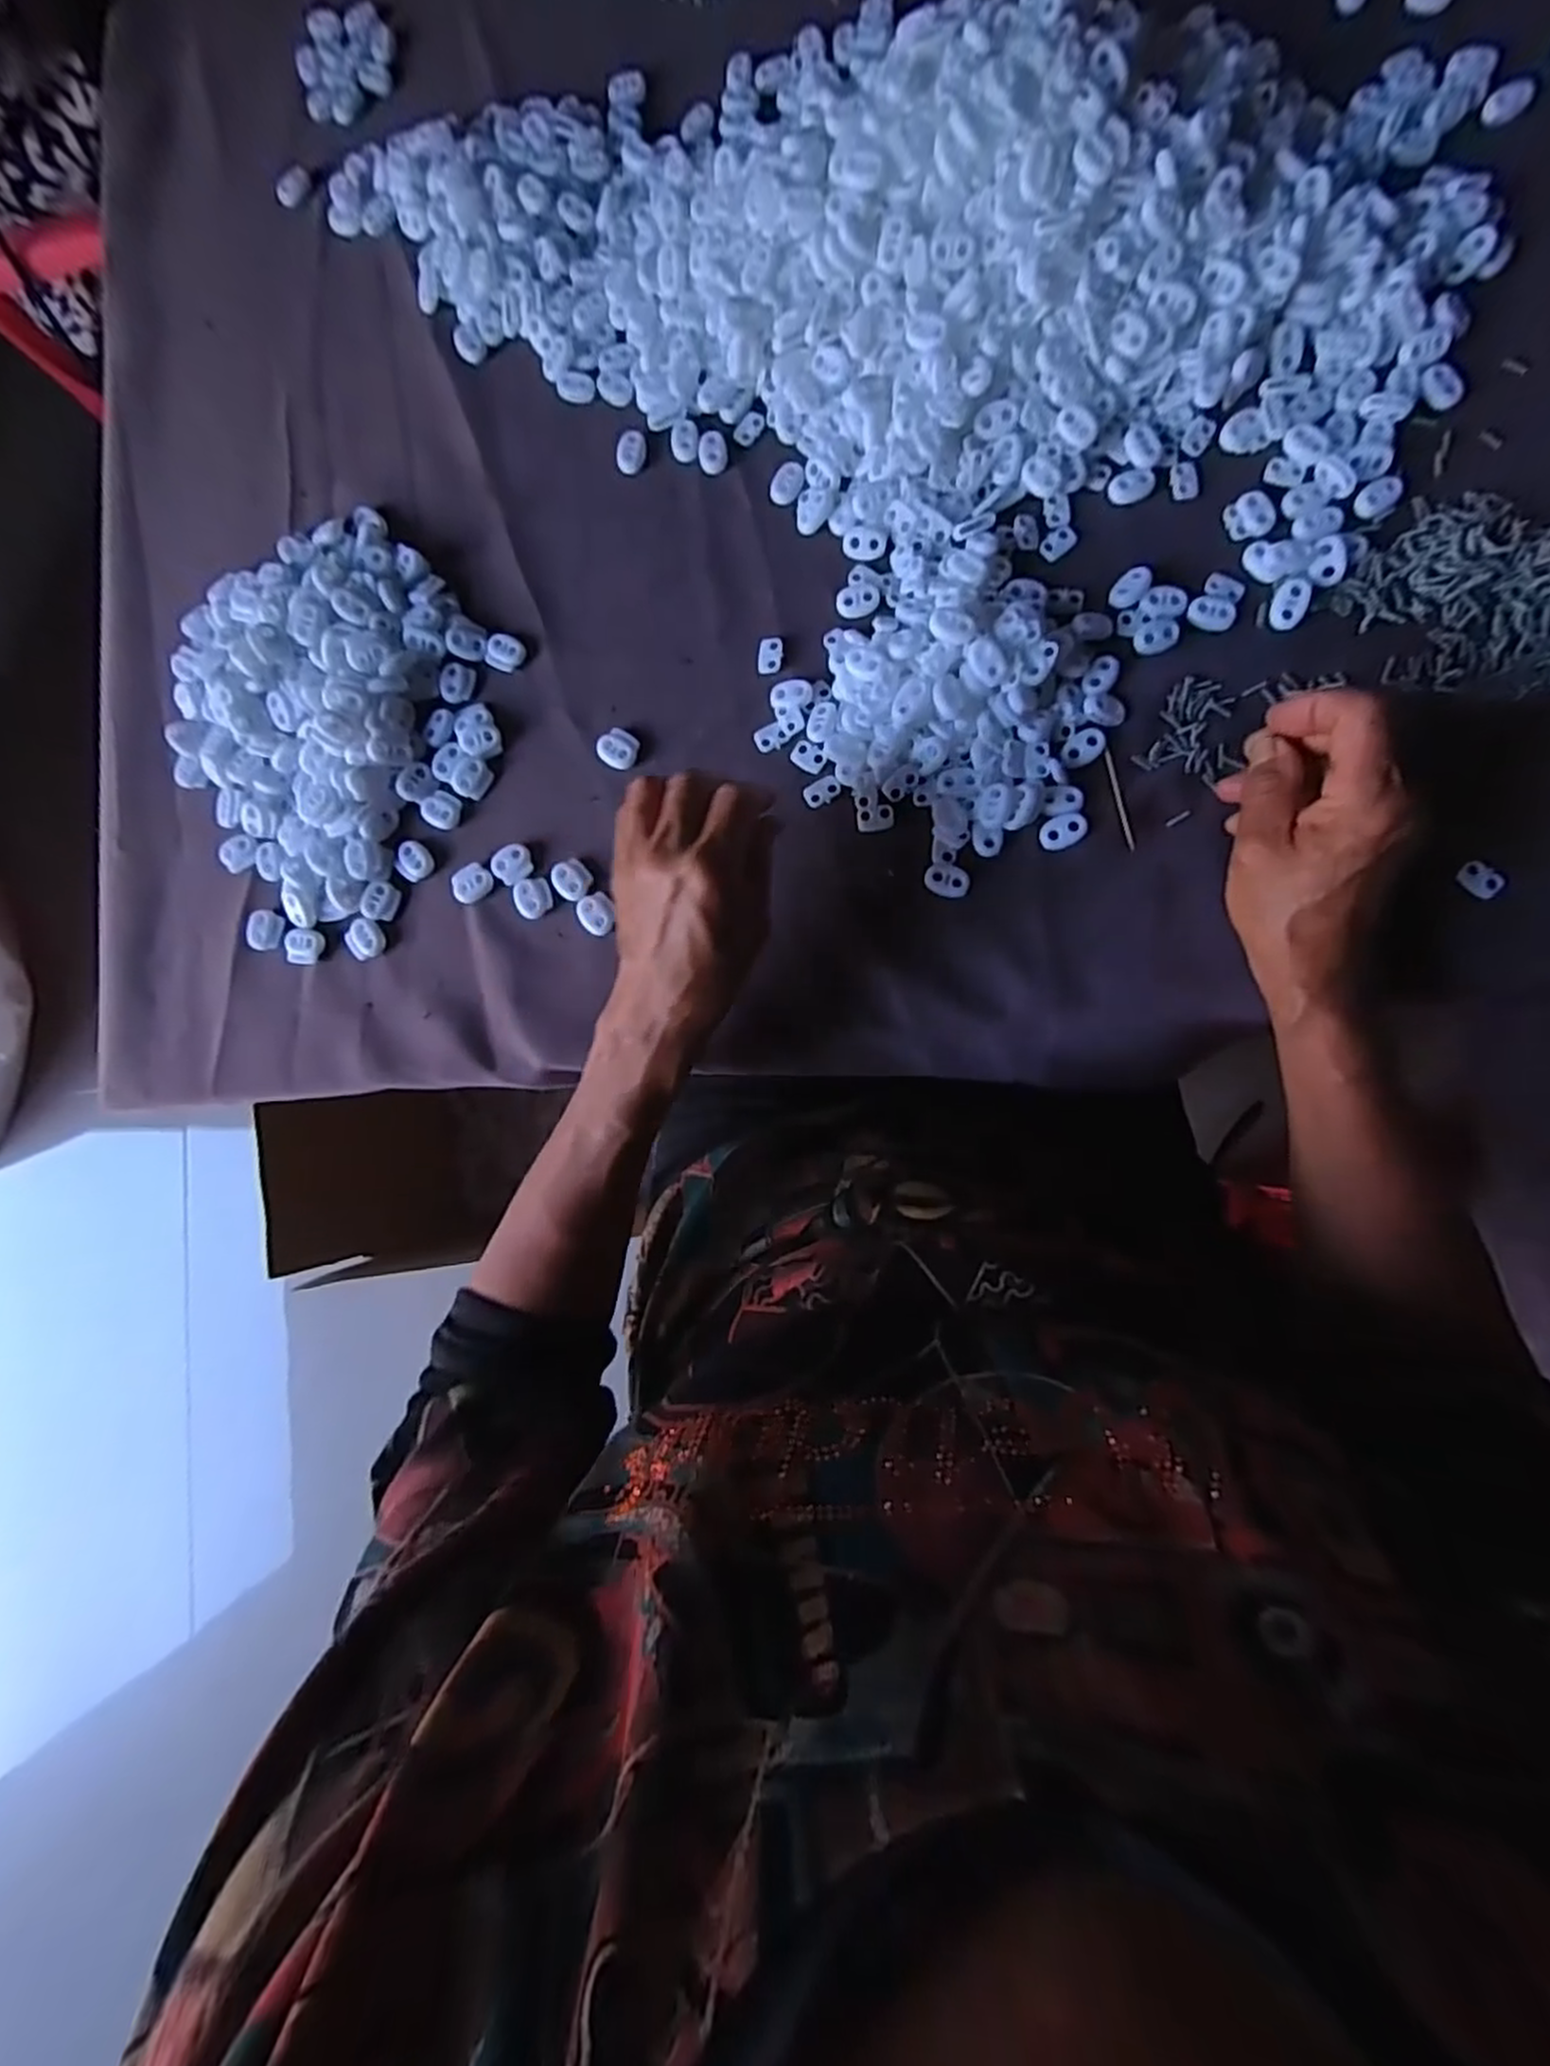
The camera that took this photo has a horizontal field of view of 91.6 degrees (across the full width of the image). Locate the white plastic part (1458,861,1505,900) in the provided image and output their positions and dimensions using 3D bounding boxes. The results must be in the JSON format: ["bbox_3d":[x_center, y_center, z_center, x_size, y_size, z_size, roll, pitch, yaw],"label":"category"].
[{"bbox_3d":[0.332,-0.072,0.354,0.013,0.007,0.018,-41,82,2],"label":"white plastic part"}]

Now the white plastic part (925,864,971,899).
[{"bbox_3d":[0.087,-0.077,0.379,0.022,0.004,0.015,21,88,8],"label":"white plastic part"}]

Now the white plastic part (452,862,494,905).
[{"bbox_3d":[-0.165,-0.081,0.411,0.022,0.007,0.018,-41,82,2],"label":"white plastic part"}]

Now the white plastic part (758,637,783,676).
[{"bbox_3d":[-0.003,-0.202,0.402,0.013,0.004,0.021,2,85,7],"label":"white plastic part"}]

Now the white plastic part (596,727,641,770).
[{"bbox_3d":[-0.086,-0.155,0.409,0.023,0.007,0.021,23,88,8],"label":"white plastic part"}]

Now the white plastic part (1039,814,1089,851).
[{"bbox_3d":[0.143,-0.100,0.374,0.023,0.004,0.016,-17,83,5],"label":"white plastic part"}]

